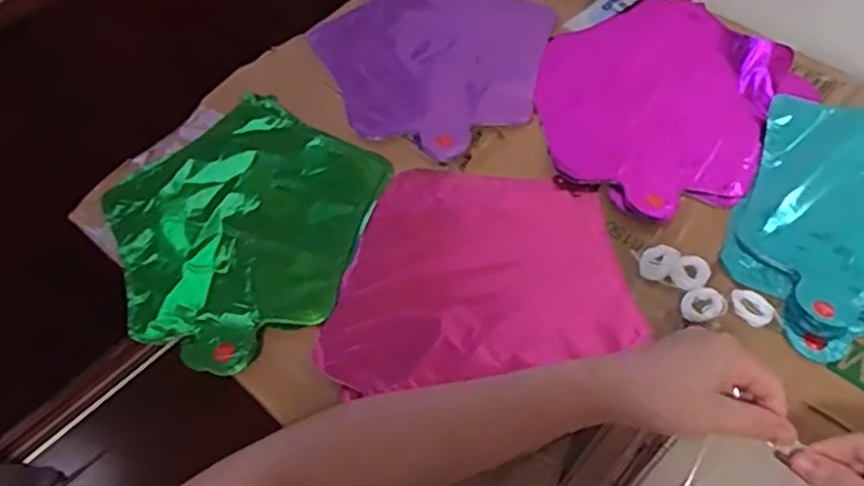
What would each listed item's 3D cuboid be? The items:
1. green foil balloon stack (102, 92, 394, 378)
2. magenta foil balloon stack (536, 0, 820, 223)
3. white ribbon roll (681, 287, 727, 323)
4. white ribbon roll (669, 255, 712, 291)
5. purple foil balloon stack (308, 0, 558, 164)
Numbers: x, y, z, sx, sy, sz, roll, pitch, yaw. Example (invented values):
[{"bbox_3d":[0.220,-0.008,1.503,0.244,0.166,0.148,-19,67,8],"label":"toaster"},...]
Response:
[{"bbox_3d":[-0.159,-0.018,0.597,0.224,0.023,0.227,35,67,25],"label":"green foil balloon stack"},{"bbox_3d":[0.202,-0.138,0.634,0.218,0.021,0.237,35,67,25],"label":"magenta foil balloon stack"},{"bbox_3d":[0.198,0.046,0.515,0.028,0.006,0.035,34,66,24],"label":"white ribbon roll"},{"bbox_3d":[0.196,0.024,0.535,0.026,0.009,0.029,31,65,23],"label":"white ribbon roll"},{"bbox_3d":[0.006,-0.187,0.693,0.230,0.008,0.230,-37,61,-17],"label":"purple foil balloon stack"}]

